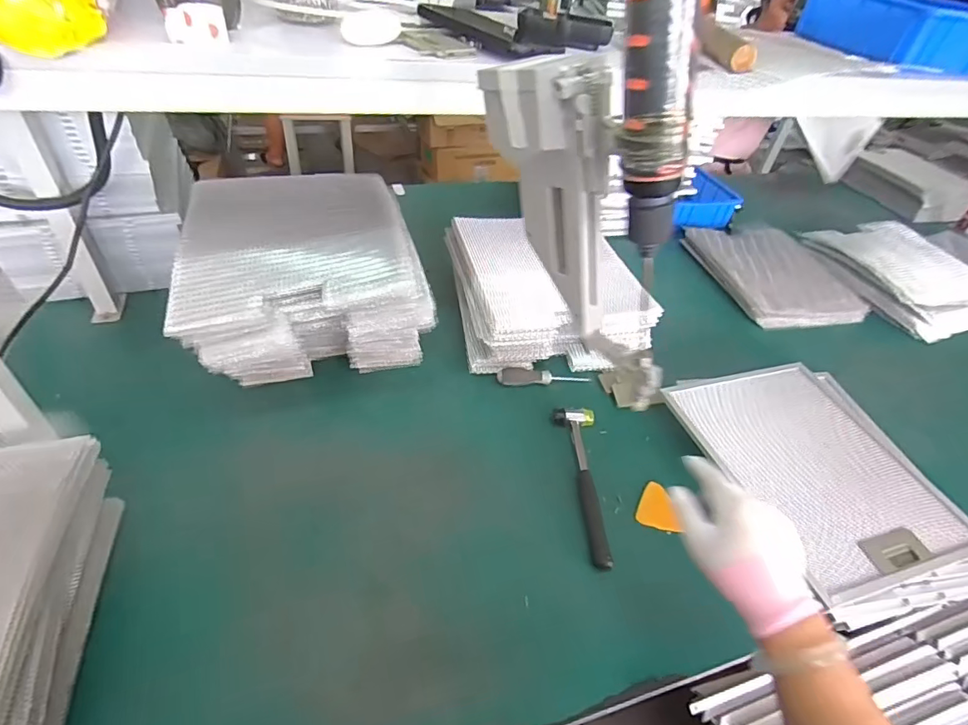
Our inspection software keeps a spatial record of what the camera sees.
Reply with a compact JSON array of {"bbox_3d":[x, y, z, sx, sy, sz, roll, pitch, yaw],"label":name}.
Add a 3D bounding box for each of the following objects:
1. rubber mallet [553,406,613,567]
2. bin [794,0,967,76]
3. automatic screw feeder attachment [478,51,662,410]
[{"bbox_3d":[0.141,0.161,0.683,0.057,0.028,0.238,3,43,-5],"label":"rubber mallet"},{"bbox_3d":[0.622,-0.507,0.741,0.156,0.072,0.247,-4,44,-12],"label":"bin"},{"bbox_3d":[0.064,-0.078,0.343,0.094,0.242,0.038,1,33,39],"label":"automatic screw feeder attachment"}]

